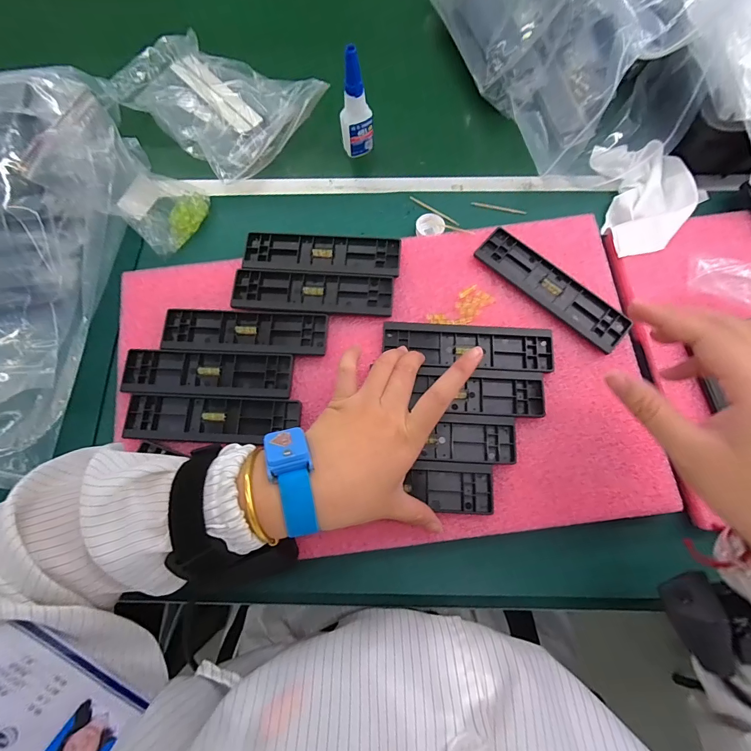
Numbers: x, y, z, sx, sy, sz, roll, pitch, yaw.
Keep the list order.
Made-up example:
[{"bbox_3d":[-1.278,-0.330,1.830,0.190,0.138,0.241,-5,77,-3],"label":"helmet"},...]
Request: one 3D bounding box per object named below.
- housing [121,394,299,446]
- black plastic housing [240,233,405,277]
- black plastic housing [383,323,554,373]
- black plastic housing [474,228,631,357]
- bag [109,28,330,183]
[{"bbox_3d":[-0.149,0.039,0.339,0.159,0.009,0.042,2,76,2],"label":"housing"},{"bbox_3d":[-0.054,-0.124,0.382,0.156,0.005,0.043,4,76,3],"label":"black plastic housing"},{"bbox_3d":[0.087,-0.029,0.354,0.157,0.005,0.043,6,76,2],"label":"black plastic housing"},{"bbox_3d":[0.175,-0.087,0.371,0.160,0.007,0.042,40,81,10],"label":"black plastic housing"},{"bbox_3d":[-0.193,-0.337,0.448,0.209,0.039,0.160,33,79,7],"label":"bag"}]

